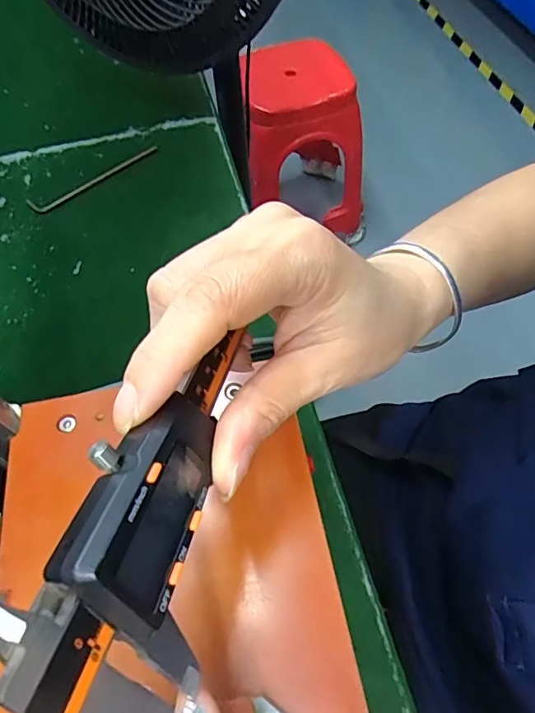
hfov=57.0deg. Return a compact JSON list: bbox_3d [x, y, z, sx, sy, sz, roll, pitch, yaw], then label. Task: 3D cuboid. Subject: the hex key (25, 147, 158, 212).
[{"bbox_3d":[-0.179,-0.188,0.521,0.145,0.005,0.023,-35,63,-18],"label":"hex key"}]

